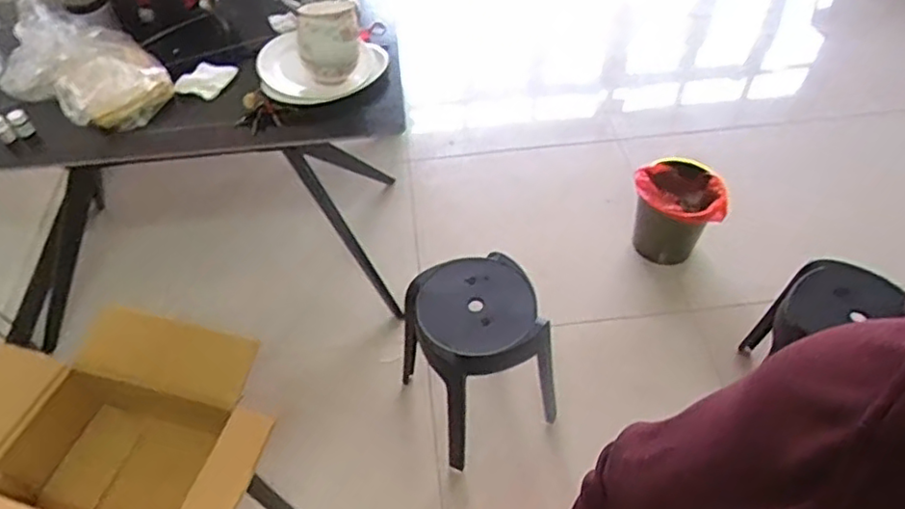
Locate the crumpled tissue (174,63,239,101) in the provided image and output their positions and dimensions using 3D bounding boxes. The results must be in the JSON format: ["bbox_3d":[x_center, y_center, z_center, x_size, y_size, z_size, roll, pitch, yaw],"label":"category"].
[{"bbox_3d":[-0.563,-0.411,1.491,0.119,0.045,0.131,6,51,7],"label":"crumpled tissue"}]

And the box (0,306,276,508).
[{"bbox_3d":[-0.570,0.364,1.119,0.532,0.275,0.453,12,52,12],"label":"box"}]

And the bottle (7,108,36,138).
[{"bbox_3d":[-0.918,-0.277,1.366,0.038,0.047,0.042,-33,56,-23],"label":"bottle"}]

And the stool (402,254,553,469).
[{"bbox_3d":[0.047,0.247,1.525,0.322,0.379,0.309,-25,53,-17],"label":"stool"}]

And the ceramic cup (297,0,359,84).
[{"bbox_3d":[-0.268,-0.463,1.394,0.133,0.128,0.119,-13,51,-8],"label":"ceramic cup"}]

